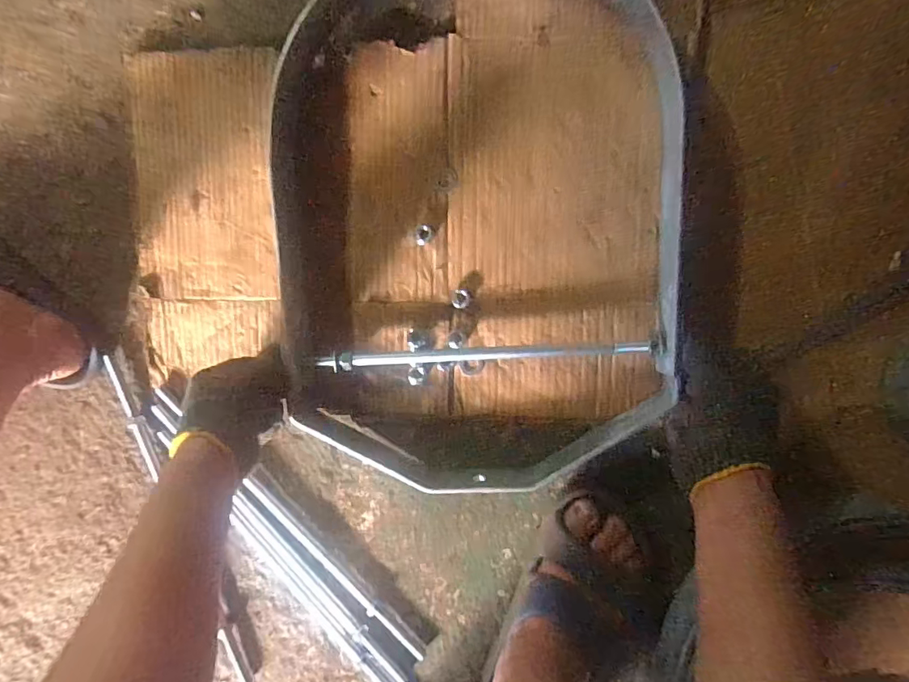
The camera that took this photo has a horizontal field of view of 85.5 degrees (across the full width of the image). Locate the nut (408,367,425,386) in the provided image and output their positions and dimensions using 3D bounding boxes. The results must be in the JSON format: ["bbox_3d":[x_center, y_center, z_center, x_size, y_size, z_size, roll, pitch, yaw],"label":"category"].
[{"bbox_3d":[-0.040,0.037,0.513,0.017,0.004,0.020,7,99,4],"label":"nut"}]

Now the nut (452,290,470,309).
[{"bbox_3d":[0.007,-0.042,0.500,0.017,0.011,0.019,22,100,2],"label":"nut"}]

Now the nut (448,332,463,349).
[{"bbox_3d":[0.001,0.000,0.505,0.015,0.005,0.017,-3,98,6],"label":"nut"}]

